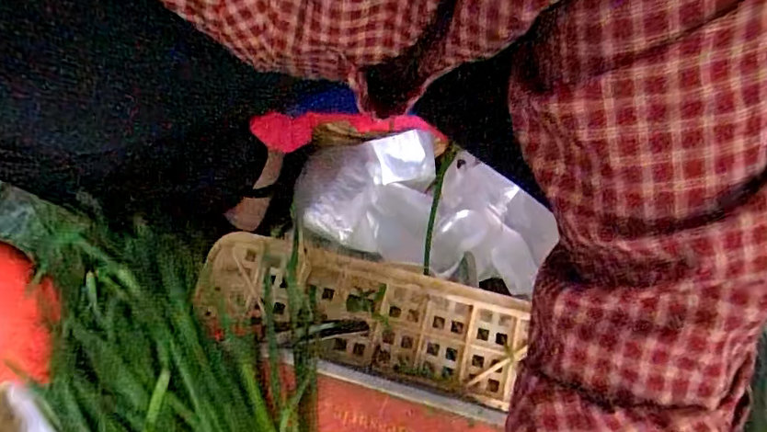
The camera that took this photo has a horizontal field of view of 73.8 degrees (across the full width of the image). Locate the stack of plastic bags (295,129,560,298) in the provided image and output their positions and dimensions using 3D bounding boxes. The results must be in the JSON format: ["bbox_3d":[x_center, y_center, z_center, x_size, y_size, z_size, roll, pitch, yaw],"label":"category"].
[{"bbox_3d":[0.067,-0.011,0.634,0.302,0.151,0.173,3,72,4],"label":"stack of plastic bags"}]

